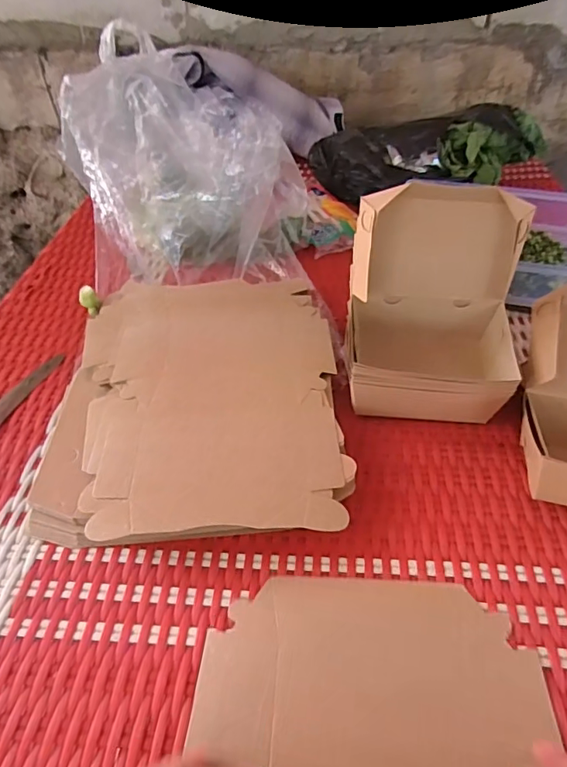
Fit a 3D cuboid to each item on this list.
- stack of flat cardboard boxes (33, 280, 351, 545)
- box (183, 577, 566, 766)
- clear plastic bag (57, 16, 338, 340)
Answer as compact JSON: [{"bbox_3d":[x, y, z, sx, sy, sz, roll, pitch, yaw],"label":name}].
[{"bbox_3d":[-0.082,0.003,0.495,0.261,0.034,0.336,-4,44,-2],"label":"stack of flat cardboard boxes"},{"bbox_3d":[0.052,0.194,0.294,0.209,0.026,0.171,0,26,5],"label":"box"},{"bbox_3d":[-0.104,-0.266,0.631,0.271,0.223,0.226,4,44,7],"label":"clear plastic bag"}]

